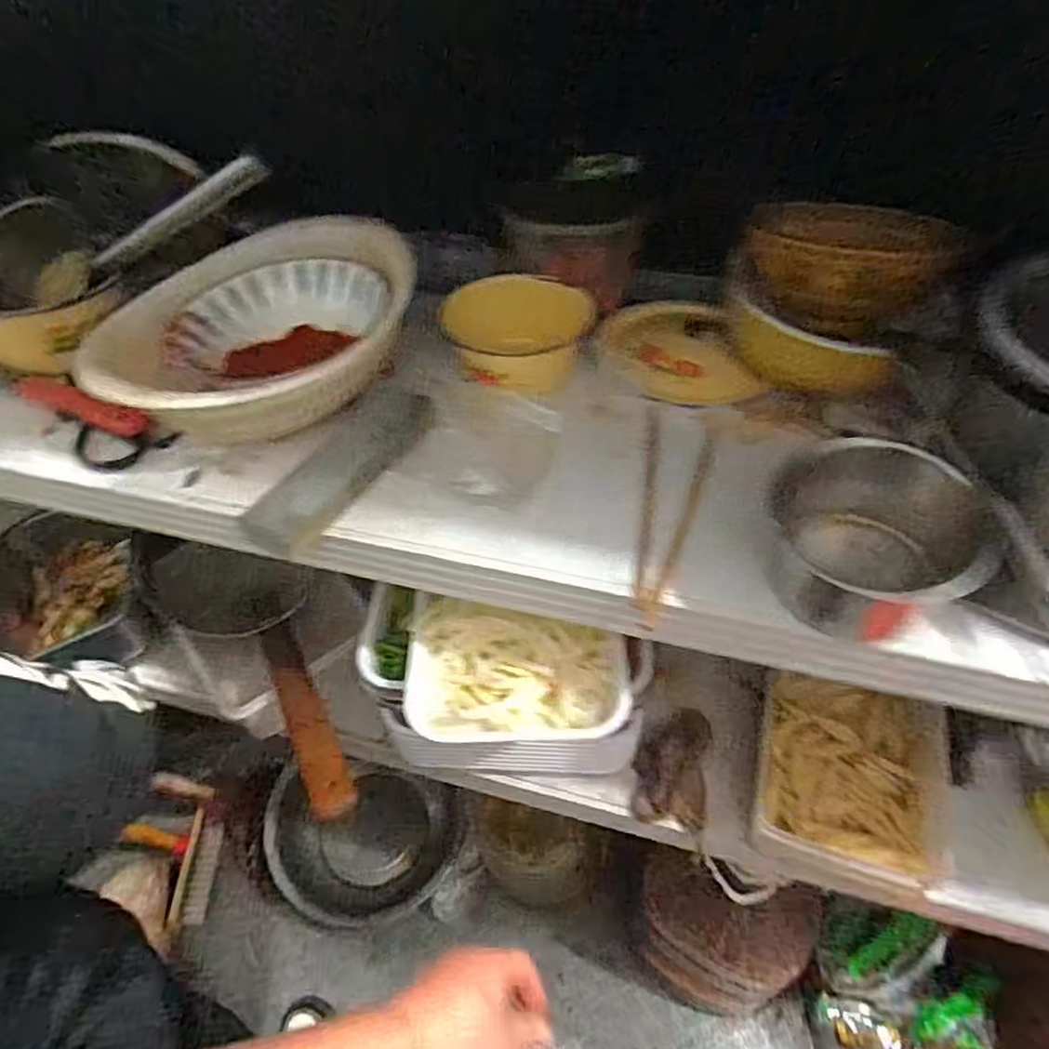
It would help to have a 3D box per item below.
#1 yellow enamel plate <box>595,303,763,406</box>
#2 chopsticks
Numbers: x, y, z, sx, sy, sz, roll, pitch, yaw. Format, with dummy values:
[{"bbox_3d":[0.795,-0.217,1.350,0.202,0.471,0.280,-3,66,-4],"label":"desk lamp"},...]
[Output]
[{"bbox_3d":[0.151,-0.172,0.670,0.130,0.035,0.138,-1,50,2],"label":"yellow enamel plate"},{"bbox_3d":[0.127,-0.015,0.561,0.058,0.014,0.241,6,51,7],"label":"chopsticks"}]

